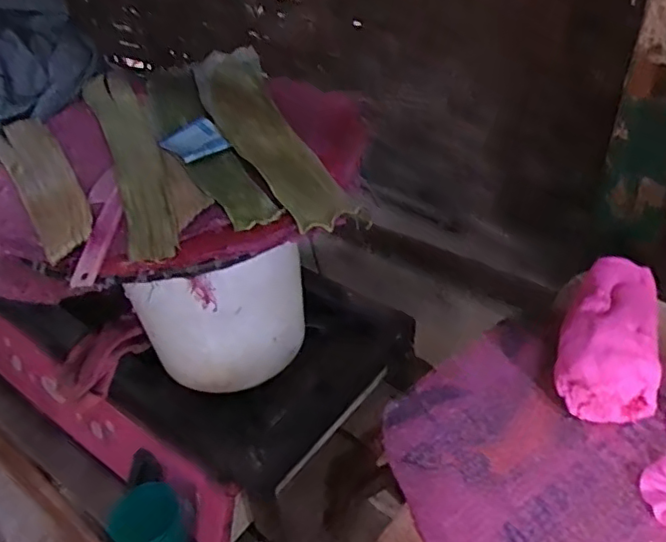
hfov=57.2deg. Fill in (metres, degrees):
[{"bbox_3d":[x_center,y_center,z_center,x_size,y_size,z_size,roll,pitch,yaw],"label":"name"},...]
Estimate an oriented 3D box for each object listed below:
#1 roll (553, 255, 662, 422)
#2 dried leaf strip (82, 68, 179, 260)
[{"bbox_3d":[0.286,0.071,0.635,0.091,0.074,0.185,11,43,19],"label":"roll"},{"bbox_3d":[-0.229,-0.139,0.682,0.064,0.014,0.445,-17,41,-13],"label":"dried leaf strip"}]

